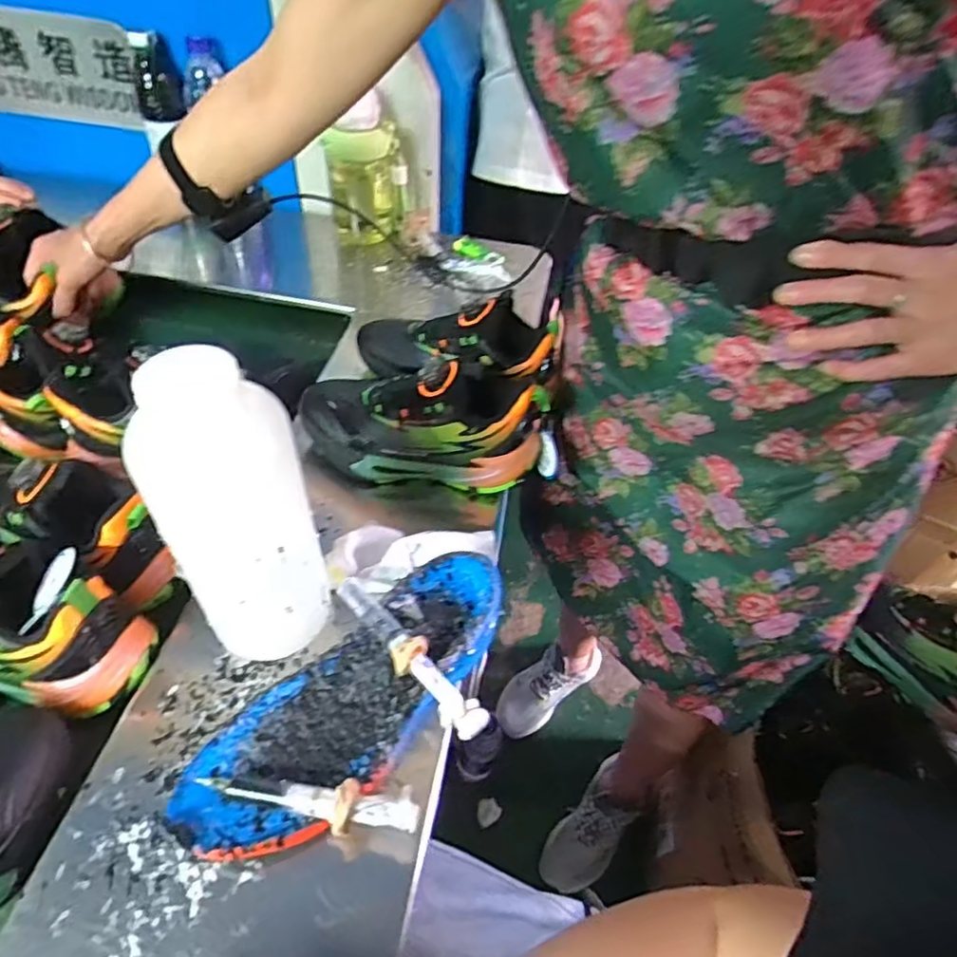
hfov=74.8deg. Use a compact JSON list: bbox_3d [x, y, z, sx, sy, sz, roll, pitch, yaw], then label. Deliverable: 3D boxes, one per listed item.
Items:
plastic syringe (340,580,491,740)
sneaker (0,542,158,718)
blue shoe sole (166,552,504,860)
[{"bbox_3d":[-0.050,0.126,0.454,0.025,0.017,0.150,-32,58,-28],"label":"plastic syringe"},{"bbox_3d":[-0.382,0.093,0.470,0.255,0.100,0.093,12,49,7],"label":"sneaker"},{"bbox_3d":[-0.084,0.160,0.458,0.271,0.035,0.102,-35,59,-29],"label":"blue shoe sole"}]

